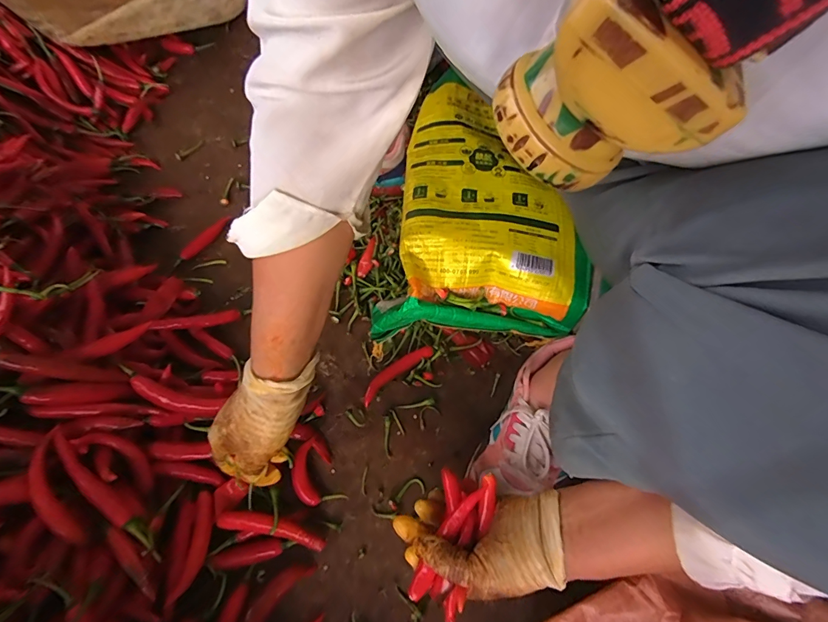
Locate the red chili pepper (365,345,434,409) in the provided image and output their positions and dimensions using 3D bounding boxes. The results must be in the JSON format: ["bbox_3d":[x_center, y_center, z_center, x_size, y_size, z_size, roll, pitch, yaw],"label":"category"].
[{"bbox_3d":[-0.022,0.076,0.513,0.104,0.020,0.022,-34,68,-20],"label":"red chili pepper"}]

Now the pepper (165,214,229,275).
[{"bbox_3d":[-0.298,-0.095,0.574,0.014,0.012,0.110,30,64,12],"label":"pepper"}]

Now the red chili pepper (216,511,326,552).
[{"bbox_3d":[-0.142,0.216,0.412,0.108,0.021,0.018,12,61,3],"label":"red chili pepper"}]

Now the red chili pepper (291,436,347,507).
[{"bbox_3d":[-0.111,0.178,0.450,0.040,0.020,0.071,-26,66,-17],"label":"red chili pepper"}]

